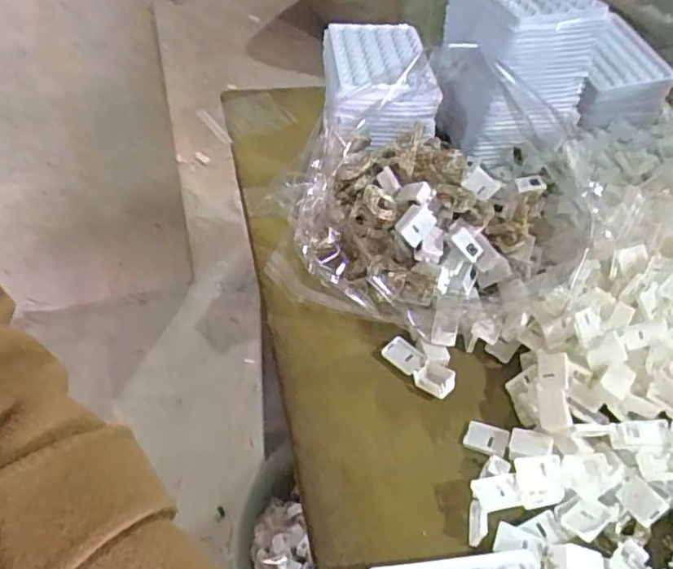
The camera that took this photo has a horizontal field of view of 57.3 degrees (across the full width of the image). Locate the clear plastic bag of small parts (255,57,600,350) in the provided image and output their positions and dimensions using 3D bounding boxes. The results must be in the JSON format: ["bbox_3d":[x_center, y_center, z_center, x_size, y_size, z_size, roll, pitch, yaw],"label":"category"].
[{"bbox_3d":[0.065,-0.061,0.482,0.230,0.113,0.204,13,47,8],"label":"clear plastic bag of small parts"}]

